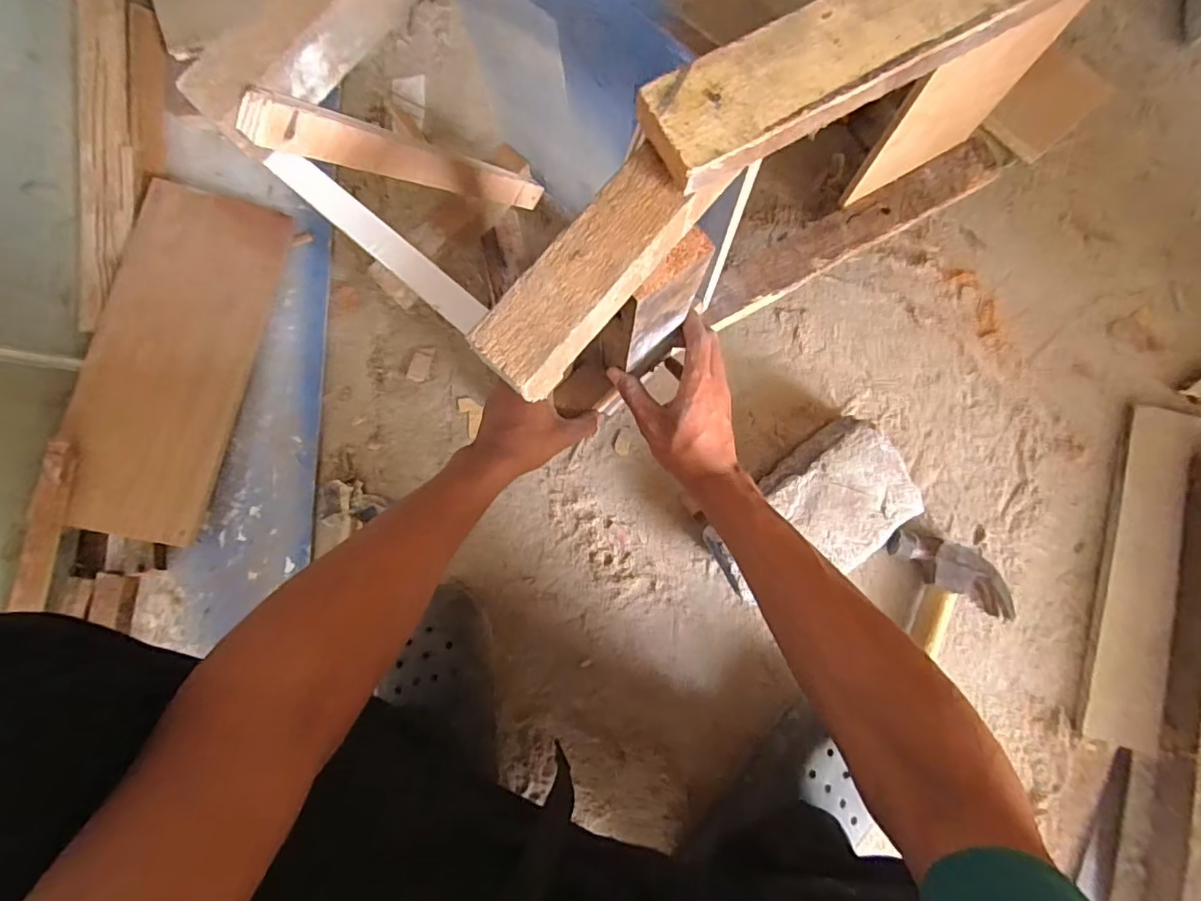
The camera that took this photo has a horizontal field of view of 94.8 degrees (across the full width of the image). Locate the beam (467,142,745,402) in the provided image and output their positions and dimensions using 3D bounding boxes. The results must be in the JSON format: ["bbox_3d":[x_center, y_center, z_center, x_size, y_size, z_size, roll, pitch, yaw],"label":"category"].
[{"bbox_3d":[-0.003,-0.096,0.302,0.044,0.038,0.150,42,84,6],"label":"beam"}]

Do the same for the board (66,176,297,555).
[{"bbox_3d":[-0.471,-0.106,0.604,0.157,0.025,0.389,13,79,-14],"label":"board"}]

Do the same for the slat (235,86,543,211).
[{"bbox_3d":[-0.136,-0.232,0.453,0.020,0.312,0.029,46,118,6],"label":"slat"}]

